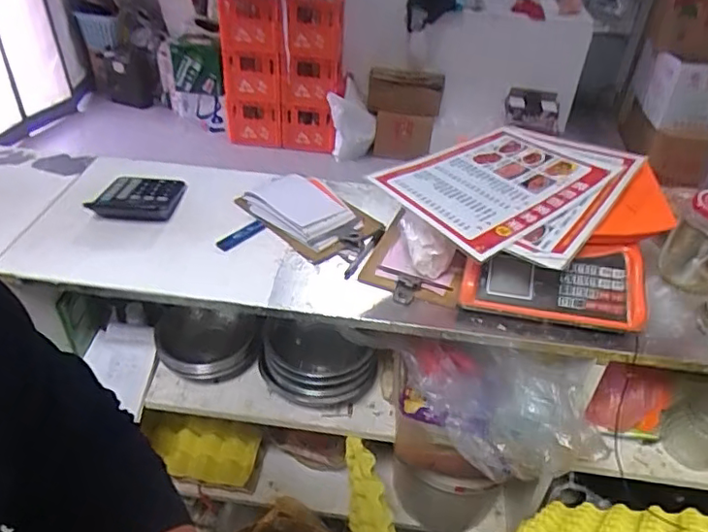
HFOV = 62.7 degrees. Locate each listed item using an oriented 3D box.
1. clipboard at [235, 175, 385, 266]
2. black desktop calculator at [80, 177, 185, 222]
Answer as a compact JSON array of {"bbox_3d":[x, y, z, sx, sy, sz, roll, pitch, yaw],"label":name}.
[{"bbox_3d":[-0.068,-0.080,0.951,0.151,0.034,0.251,-31,50,-35],"label":"clipboard"},{"bbox_3d":[-0.354,-0.113,0.951,0.138,0.031,0.109,4,39,1],"label":"black desktop calculator"}]

